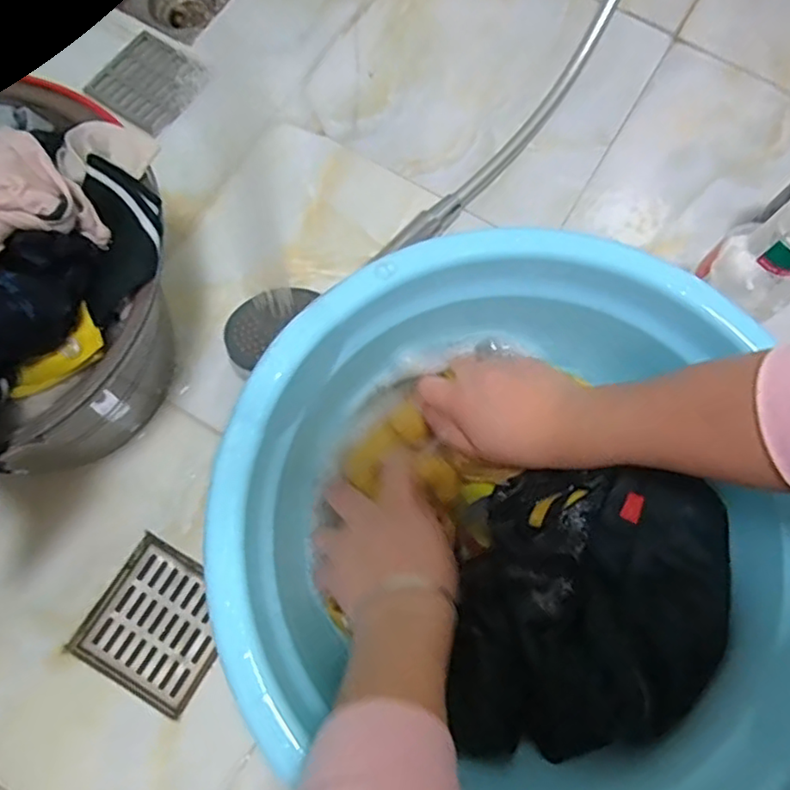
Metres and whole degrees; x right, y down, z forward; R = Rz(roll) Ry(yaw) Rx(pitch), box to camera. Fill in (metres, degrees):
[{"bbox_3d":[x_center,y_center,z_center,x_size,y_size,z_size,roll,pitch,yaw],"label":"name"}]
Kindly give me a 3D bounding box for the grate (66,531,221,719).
[{"bbox_3d":[-0.187,0.181,0.507,0.103,0.007,0.103,29,74,10],"label":"grate"}]

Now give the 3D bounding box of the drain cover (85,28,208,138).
[{"bbox_3d":[-0.256,-0.326,0.665,0.119,0.011,0.095,37,76,12],"label":"drain cover"}]

